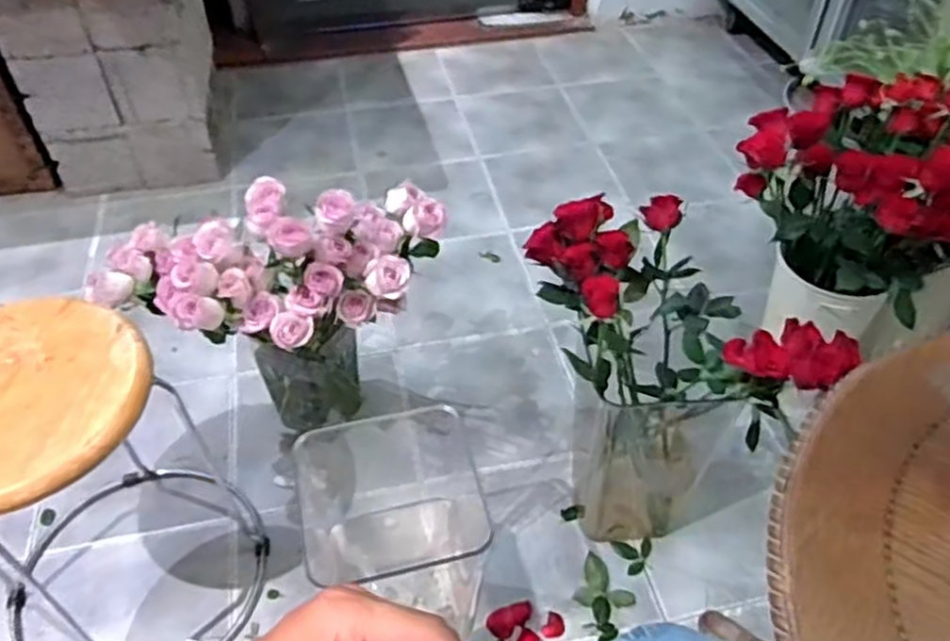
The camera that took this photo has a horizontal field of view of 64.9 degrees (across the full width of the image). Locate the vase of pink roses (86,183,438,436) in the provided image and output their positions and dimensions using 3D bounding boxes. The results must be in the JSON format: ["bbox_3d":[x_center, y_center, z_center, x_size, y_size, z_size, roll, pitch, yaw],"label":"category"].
[{"bbox_3d":[-0.254,0.023,1.073,0.376,0.456,0.281,10,47,9],"label":"vase of pink roses"}]

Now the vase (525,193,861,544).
[{"bbox_3d":[0.245,0.102,1.050,0.369,0.505,0.237,15,48,14],"label":"vase"}]

